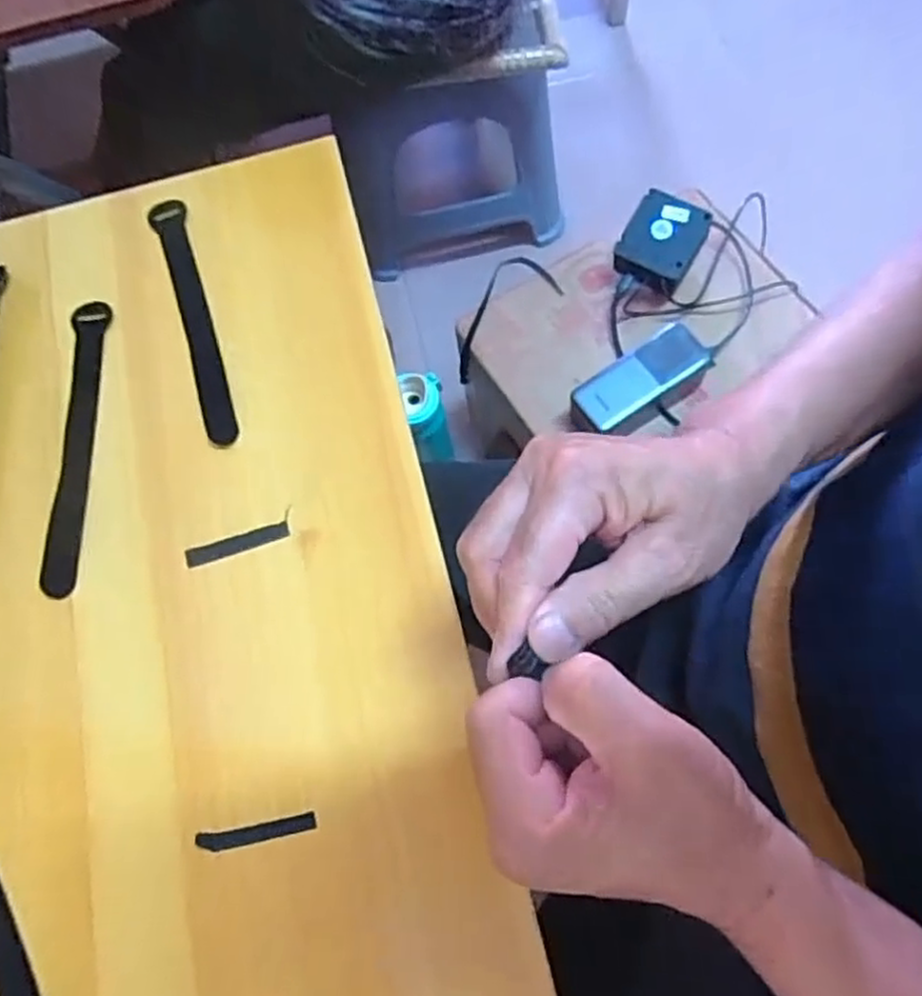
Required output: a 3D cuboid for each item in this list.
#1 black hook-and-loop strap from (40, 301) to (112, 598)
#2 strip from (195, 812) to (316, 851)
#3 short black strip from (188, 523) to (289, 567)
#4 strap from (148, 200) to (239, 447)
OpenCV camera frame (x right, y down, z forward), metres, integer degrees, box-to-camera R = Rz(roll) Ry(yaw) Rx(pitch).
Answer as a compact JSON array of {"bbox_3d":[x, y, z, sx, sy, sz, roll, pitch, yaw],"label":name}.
[{"bbox_3d":[-0.240,-0.035,0.459,0.021,0.008,0.194,-5,70,3],"label":"black hook-and-loop strap"},{"bbox_3d":[-0.104,0.170,0.373,0.061,0.004,0.009,-11,72,0],"label":"strip"},{"bbox_3d":[-0.131,0.026,0.428,0.061,0.004,0.010,-18,73,1],"label":"short black strip"},{"bbox_3d":[-0.176,-0.118,0.482,0.023,0.008,0.191,-18,70,-2],"label":"strap"}]

